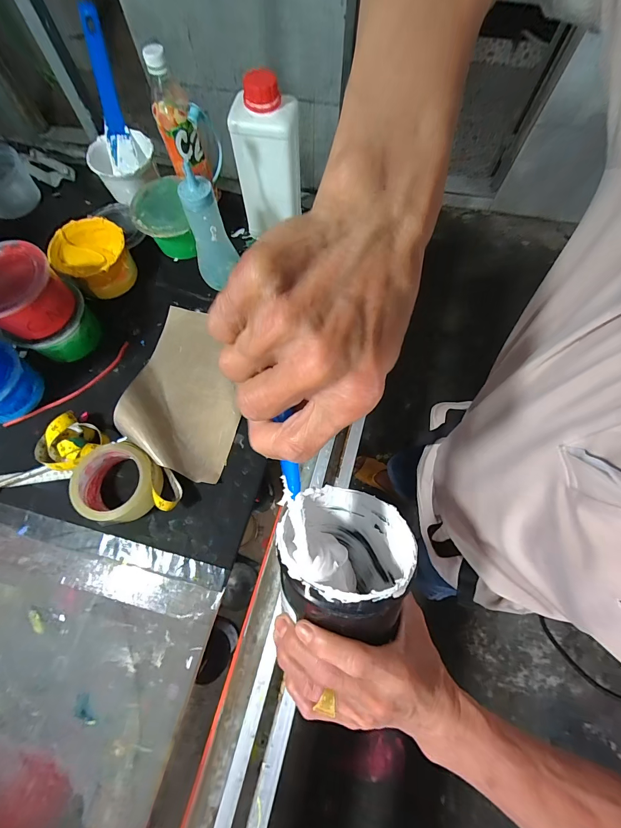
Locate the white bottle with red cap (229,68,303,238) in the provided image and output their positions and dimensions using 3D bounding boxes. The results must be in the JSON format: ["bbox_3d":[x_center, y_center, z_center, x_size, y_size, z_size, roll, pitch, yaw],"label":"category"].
[{"bbox_3d":[-0.064,-0.376,0.511,0.094,0.205,0.062,-1,70,0],"label":"white bottle with red cap"}]

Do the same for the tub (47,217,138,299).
[{"bbox_3d":[-0.350,-0.254,0.556,0.112,0.069,0.109,0,71,1],"label":"tub"}]

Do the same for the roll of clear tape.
[{"bbox_3d":[-0.252,0.091,0.447,0.099,0.046,0.097,0,71,1],"label":"roll of clear tape"}]

